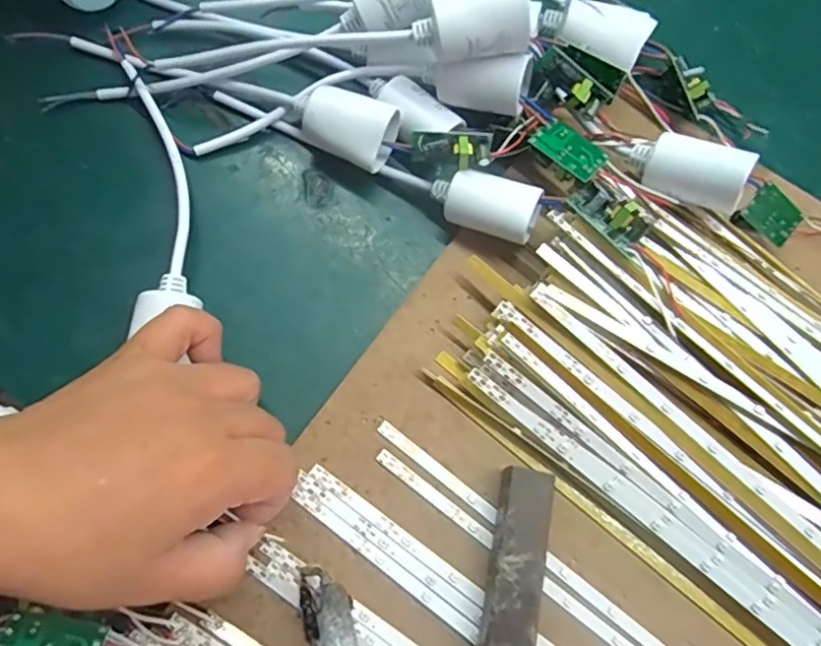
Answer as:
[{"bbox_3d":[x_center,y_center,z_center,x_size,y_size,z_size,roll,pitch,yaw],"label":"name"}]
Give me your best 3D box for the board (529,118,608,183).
[{"bbox_3d":[0.077,-0.085,0.283,0.035,0.006,0.019,41,79,14],"label":"board"}]

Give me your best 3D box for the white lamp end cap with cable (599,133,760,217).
[{"bbox_3d":[0.123,-0.073,0.274,0.065,0.022,0.023,27,73,27],"label":"white lamp end cap with cable"}]

